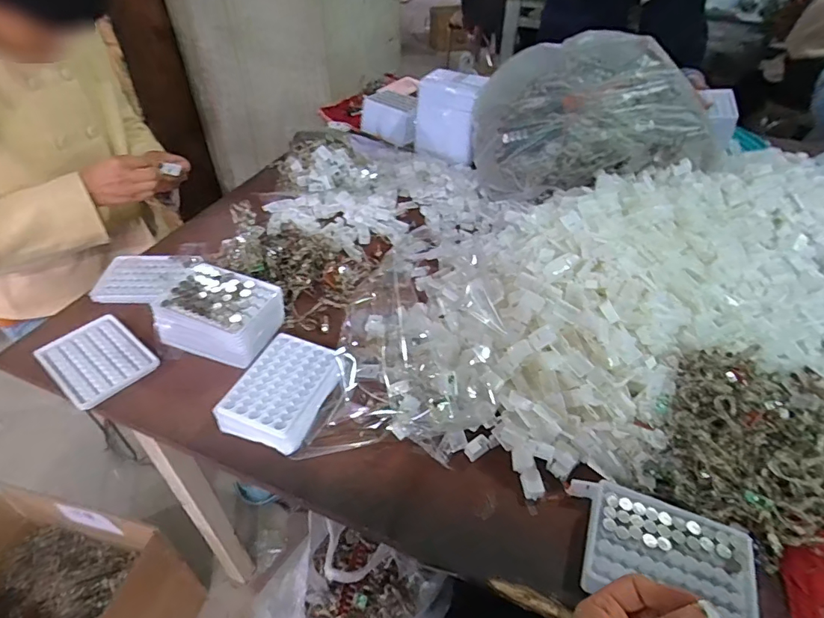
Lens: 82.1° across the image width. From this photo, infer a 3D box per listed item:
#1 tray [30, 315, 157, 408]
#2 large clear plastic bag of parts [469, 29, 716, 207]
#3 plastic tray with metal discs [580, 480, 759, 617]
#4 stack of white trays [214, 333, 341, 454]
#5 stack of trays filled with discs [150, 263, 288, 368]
[{"bbox_3d":[-0.394,0.061,0.592,0.131,0.009,0.095,30,49,28],"label":"tray"},{"bbox_3d":[0.298,-0.318,0.794,0.337,0.208,0.231,-6,43,-9],"label":"large clear plastic bag of parts"},{"bbox_3d":[0.224,0.213,0.411,0.132,0.018,0.102,17,51,17],"label":"plastic tray with metal discs"},{"bbox_3d":[-0.147,0.095,0.543,0.101,0.032,0.130,19,45,19],"label":"stack of white trays"},{"bbox_3d":[-0.244,0.008,0.609,0.141,0.058,0.111,18,45,17],"label":"stack of trays filled with discs"}]

